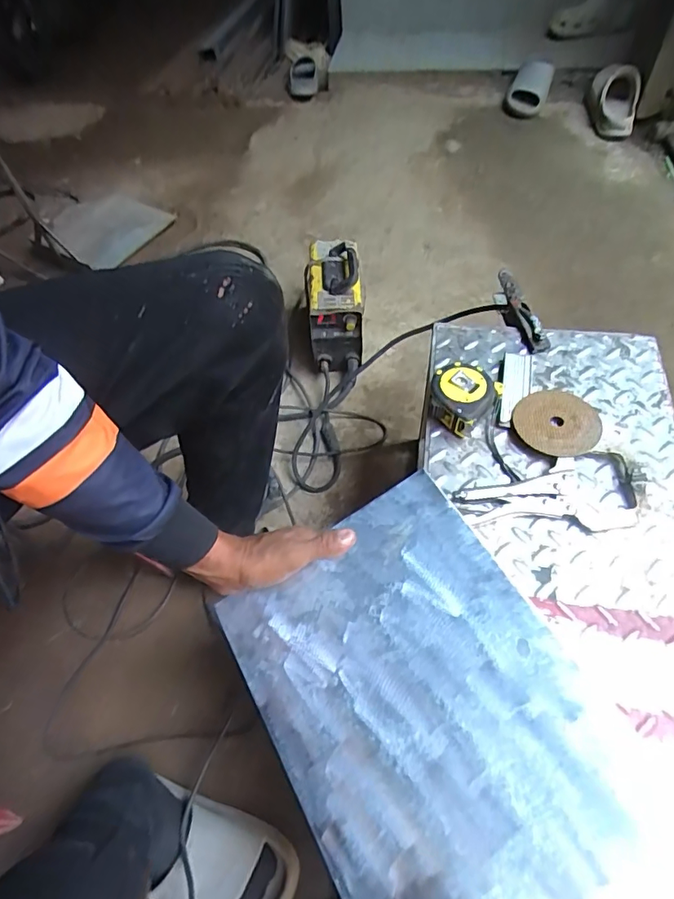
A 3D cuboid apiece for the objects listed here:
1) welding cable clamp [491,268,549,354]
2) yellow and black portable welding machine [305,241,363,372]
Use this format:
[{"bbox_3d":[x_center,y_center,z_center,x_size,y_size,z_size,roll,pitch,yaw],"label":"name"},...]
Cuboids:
[{"bbox_3d":[0.262,-0.195,0.728,0.036,0.058,0.167,-7,55,0],"label":"welding cable clamp"},{"bbox_3d":[-0.005,-0.293,1.032,0.108,0.188,0.175,-5,55,1],"label":"yellow and black portable welding machine"}]

